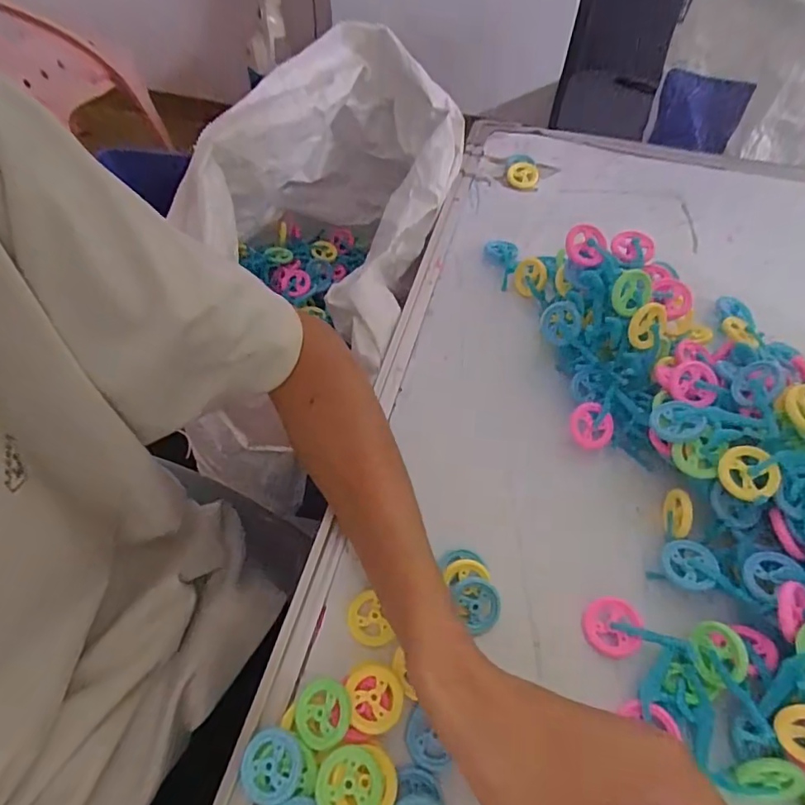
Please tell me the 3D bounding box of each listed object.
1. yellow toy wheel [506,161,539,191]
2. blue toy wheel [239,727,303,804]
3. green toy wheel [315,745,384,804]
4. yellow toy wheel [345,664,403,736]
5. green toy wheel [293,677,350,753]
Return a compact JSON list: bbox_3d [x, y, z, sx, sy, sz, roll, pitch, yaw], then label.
[{"bbox_3d":[0.123,-0.232,0.537,0.031,0.006,0.031,-1,79,5],"label":"yellow toy wheel"},{"bbox_3d":[-0.062,0.171,0.246,0.029,0.005,0.029,0,56,0],"label":"blue toy wheel"},{"bbox_3d":[-0.024,0.172,0.235,0.029,0.009,0.029,0,56,0],"label":"green toy wheel"},{"bbox_3d":[-0.013,0.146,0.260,0.026,0.005,0.030,-7,52,-11],"label":"yellow toy wheel"},{"bbox_3d":[-0.039,0.151,0.255,0.028,0.004,0.029,-8,57,13],"label":"green toy wheel"}]

